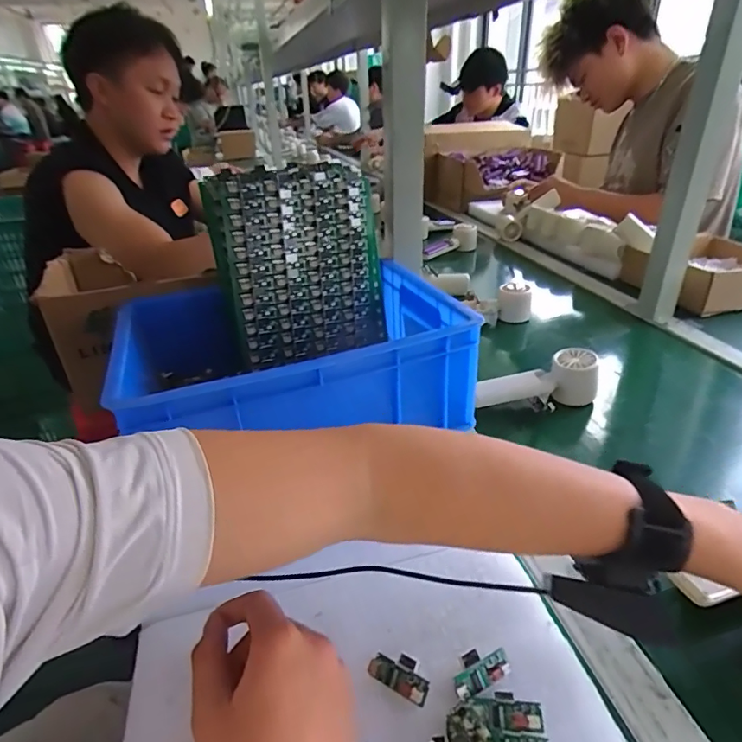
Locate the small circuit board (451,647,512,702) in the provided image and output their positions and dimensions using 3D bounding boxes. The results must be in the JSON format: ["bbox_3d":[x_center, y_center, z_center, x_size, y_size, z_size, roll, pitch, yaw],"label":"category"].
[{"bbox_3d":[0.066,0.185,0.301,0.040,0.010,0.021,-17,34,-24],"label":"small circuit board"}]

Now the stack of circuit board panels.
[{"bbox_3d":[-0.074,-0.116,0.546,0.177,0.203,0.031,-17,23,-22],"label":"stack of circuit board panels"}]

